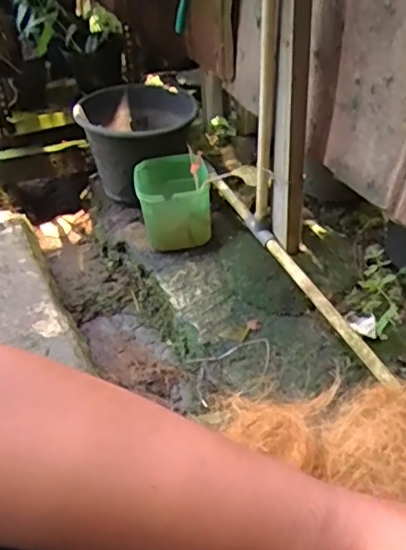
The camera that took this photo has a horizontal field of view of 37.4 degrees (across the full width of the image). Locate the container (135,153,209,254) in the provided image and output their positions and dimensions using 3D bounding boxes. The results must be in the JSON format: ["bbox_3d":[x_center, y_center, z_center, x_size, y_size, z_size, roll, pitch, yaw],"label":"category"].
[{"bbox_3d":[-0.064,-0.155,1.297,0.149,0.183,0.147,-11,38,-7],"label":"container"}]

